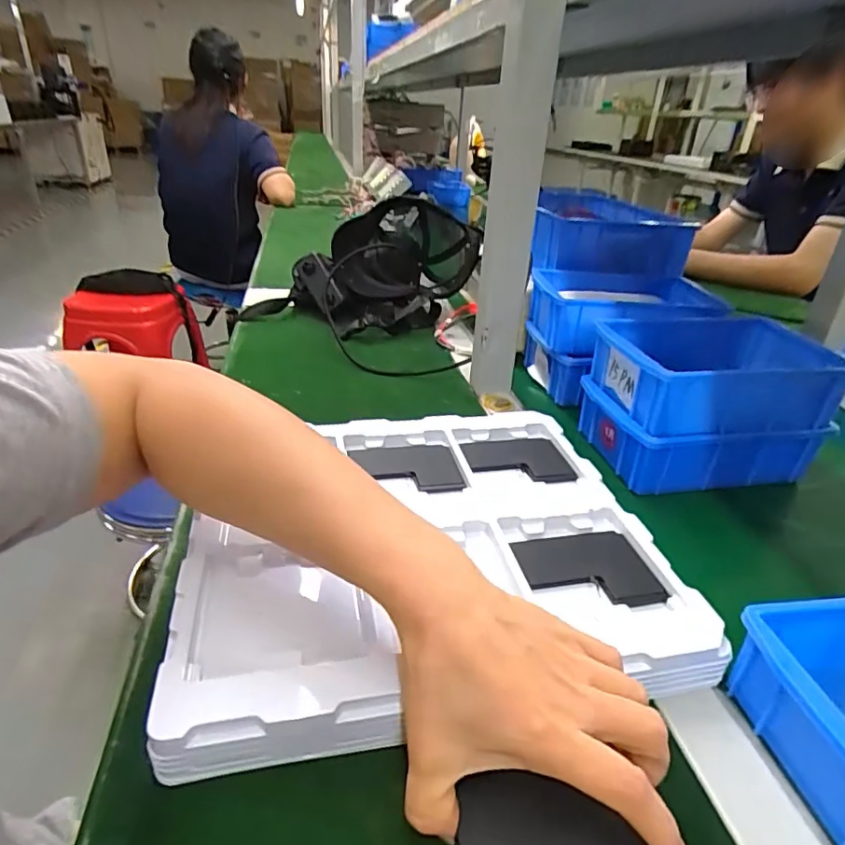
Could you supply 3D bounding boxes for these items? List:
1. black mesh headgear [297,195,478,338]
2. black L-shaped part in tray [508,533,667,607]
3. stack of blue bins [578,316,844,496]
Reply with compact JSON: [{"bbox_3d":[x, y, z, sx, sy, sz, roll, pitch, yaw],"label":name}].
[{"bbox_3d":[-0.041,-0.254,0.878,0.288,0.147,0.198,-23,38,-37],"label":"black mesh headgear"},{"bbox_3d":[0.116,0.105,0.381,0.091,0.015,0.067,-2,25,-12],"label":"black L-shaped part in tray"},{"bbox_3d":[0.275,-0.024,0.539,0.196,0.113,0.137,-2,30,-10],"label":"stack of blue bins"}]

